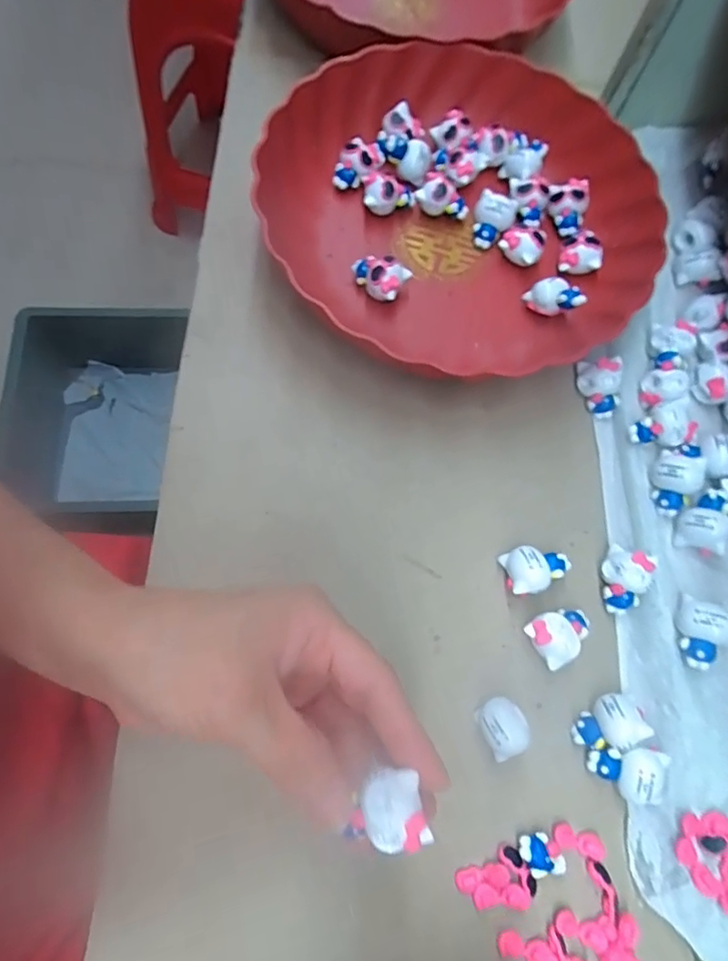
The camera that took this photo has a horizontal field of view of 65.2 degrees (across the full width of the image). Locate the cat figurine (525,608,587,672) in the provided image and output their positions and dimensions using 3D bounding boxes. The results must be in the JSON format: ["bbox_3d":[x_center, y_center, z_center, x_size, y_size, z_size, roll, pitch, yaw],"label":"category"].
[{"bbox_3d":[0.101,0.079,0.295,0.032,0.018,0.025,-29,75,-14],"label":"cat figurine"}]

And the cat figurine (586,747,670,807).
[{"bbox_3d":[0.128,0.140,0.272,0.035,0.015,0.025,17,70,1],"label":"cat figurine"}]

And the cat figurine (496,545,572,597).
[{"bbox_3d":[0.092,0.047,0.305,0.035,0.019,0.024,-10,72,-8],"label":"cat figurine"}]

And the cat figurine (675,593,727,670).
[{"bbox_3d":[0.170,0.077,0.288,0.021,0.020,0.032,31,71,6],"label":"cat figurine"}]

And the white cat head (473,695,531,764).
[{"bbox_3d":[0.067,0.120,0.279,0.022,0.023,0.026,-23,74,-12],"label":"white cat head"}]

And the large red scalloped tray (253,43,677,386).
[{"bbox_3d":[0.060,-0.177,0.363,0.238,0.044,0.218,-10,71,-8],"label":"large red scalloped tray"}]

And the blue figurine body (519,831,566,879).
[{"bbox_3d":[0.081,0.175,0.265,0.016,0.012,0.020,-32,76,-15],"label":"blue figurine body"}]

